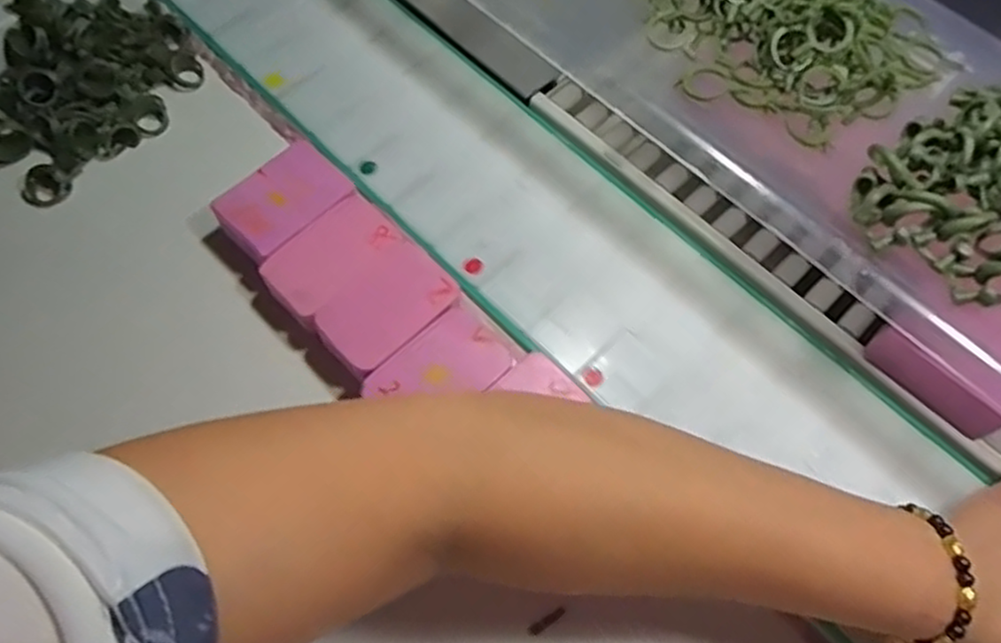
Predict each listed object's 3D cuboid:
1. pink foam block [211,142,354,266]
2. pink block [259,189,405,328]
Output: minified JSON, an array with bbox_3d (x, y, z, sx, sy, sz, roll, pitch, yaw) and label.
[{"bbox_3d":[-0.124,-0.065,0.408,0.047,0.029,0.070,40,69,15],"label":"pink foam block"},{"bbox_3d":[-0.094,-0.034,0.397,0.042,0.024,0.074,37,68,14],"label":"pink block"}]

